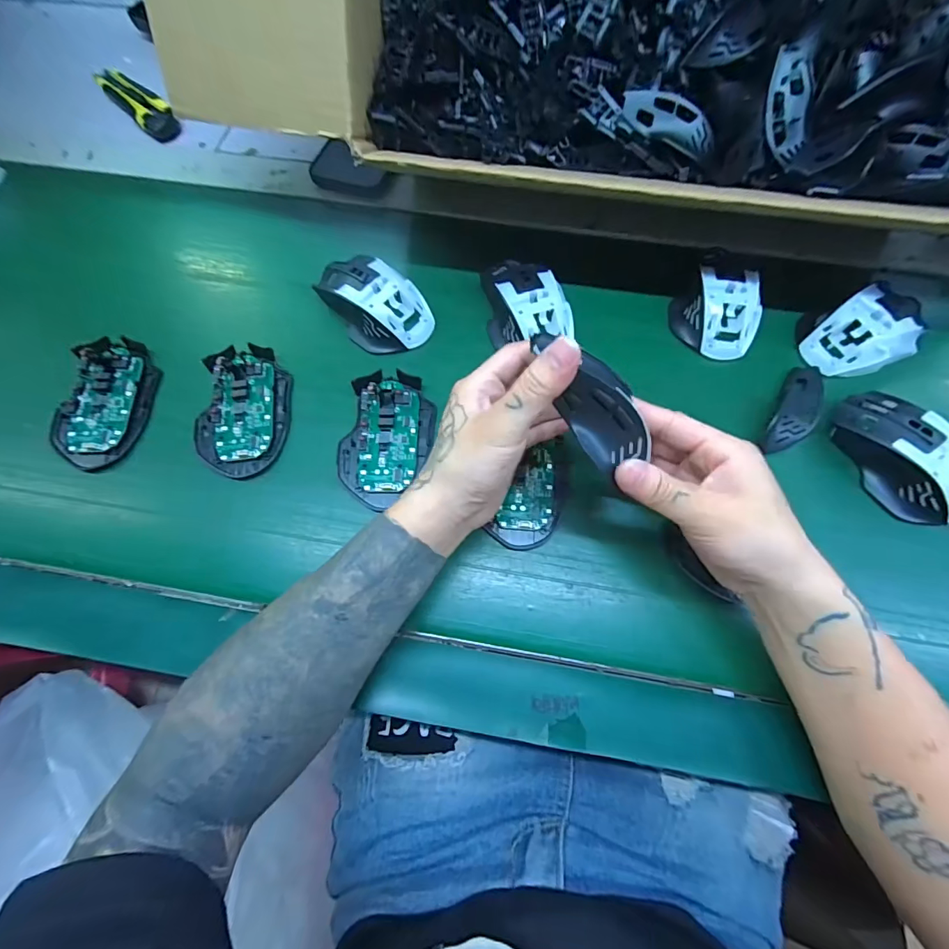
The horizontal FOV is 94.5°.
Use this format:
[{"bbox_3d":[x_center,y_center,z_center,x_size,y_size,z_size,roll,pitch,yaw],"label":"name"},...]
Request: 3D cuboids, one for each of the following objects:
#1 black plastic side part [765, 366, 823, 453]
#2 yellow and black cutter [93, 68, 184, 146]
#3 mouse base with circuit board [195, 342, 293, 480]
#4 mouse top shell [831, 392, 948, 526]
[{"bbox_3d":[0.265,-0.055,0.357,0.031,0.010,0.097,32,73,14],"label":"black plastic side part"},{"bbox_3d":[-0.385,-0.427,0.502,0.148,0.018,0.041,42,76,16],"label":"yellow and black cutter"},{"bbox_3d":[-0.195,-0.056,0.364,0.072,0.018,0.116,2,68,3],"label":"mouse base with circuit board"},{"bbox_3d":[0.328,-0.015,0.331,0.057,0.031,0.110,-28,70,-9],"label":"mouse top shell"}]

